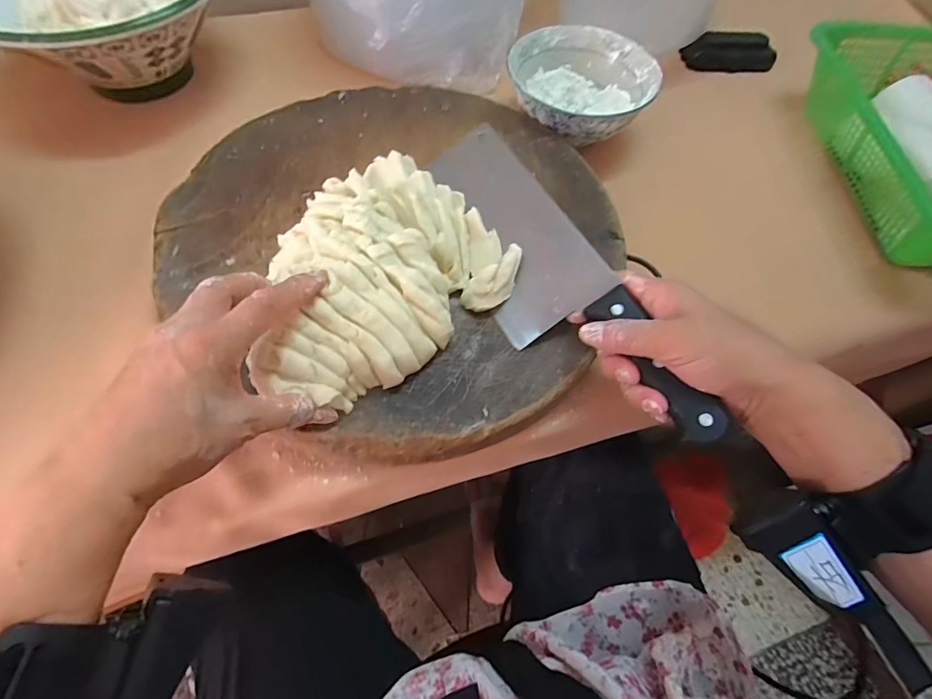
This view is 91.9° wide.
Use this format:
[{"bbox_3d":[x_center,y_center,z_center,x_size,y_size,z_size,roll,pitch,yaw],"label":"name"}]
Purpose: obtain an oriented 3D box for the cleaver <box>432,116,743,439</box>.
[{"bbox_3d":[0.054,-0.047,0.320,0.075,0.022,0.279,-38,67,14],"label":"cleaver"}]

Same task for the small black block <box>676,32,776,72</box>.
[{"bbox_3d":[0.321,-0.360,0.546,0.106,0.038,0.027,11,62,2],"label":"small black block"}]

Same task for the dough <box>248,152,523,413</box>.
[{"bbox_3d":[-0.069,-0.057,0.305,0.183,0.044,0.149,-40,72,-22],"label":"dough"}]

